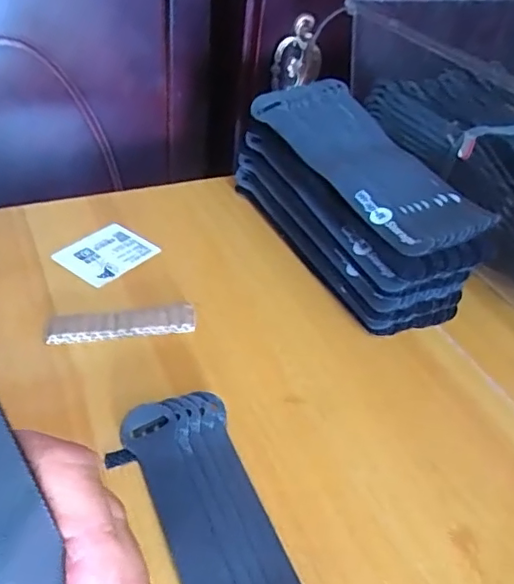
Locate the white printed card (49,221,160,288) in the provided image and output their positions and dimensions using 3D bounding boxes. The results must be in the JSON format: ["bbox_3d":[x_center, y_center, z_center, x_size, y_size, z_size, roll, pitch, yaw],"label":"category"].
[{"bbox_3d":[-0.105,-0.028,0.397,0.047,0.004,0.058,29,44,24],"label":"white printed card"}]

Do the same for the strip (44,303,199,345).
[{"bbox_3d":[-0.080,0.020,0.340,0.085,0.010,0.020,-5,41,-15],"label":"strip"}]

